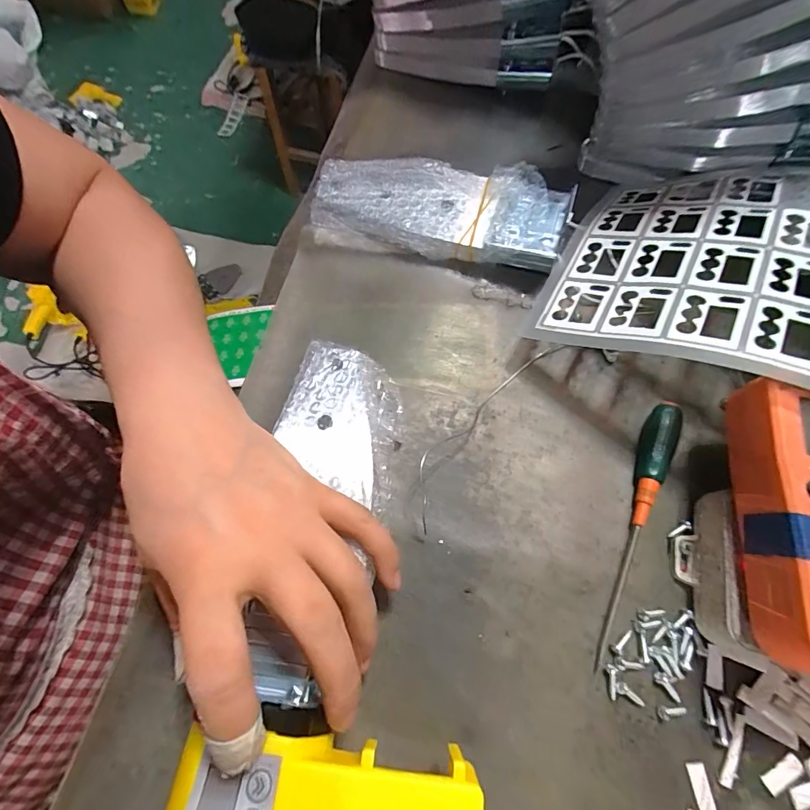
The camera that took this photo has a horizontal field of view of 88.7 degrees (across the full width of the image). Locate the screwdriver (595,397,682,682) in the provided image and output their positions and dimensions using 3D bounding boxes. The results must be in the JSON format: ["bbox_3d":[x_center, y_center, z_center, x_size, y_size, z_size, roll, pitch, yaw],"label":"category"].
[{"bbox_3d":[0.127,0.064,0.223,0.014,0.016,0.143,21,70,9],"label":"screwdriver"}]

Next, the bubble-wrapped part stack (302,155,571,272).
[{"bbox_3d":[0.019,-0.137,0.290,0.174,0.031,0.069,11,69,5],"label":"bubble-wrapped part stack"}]

